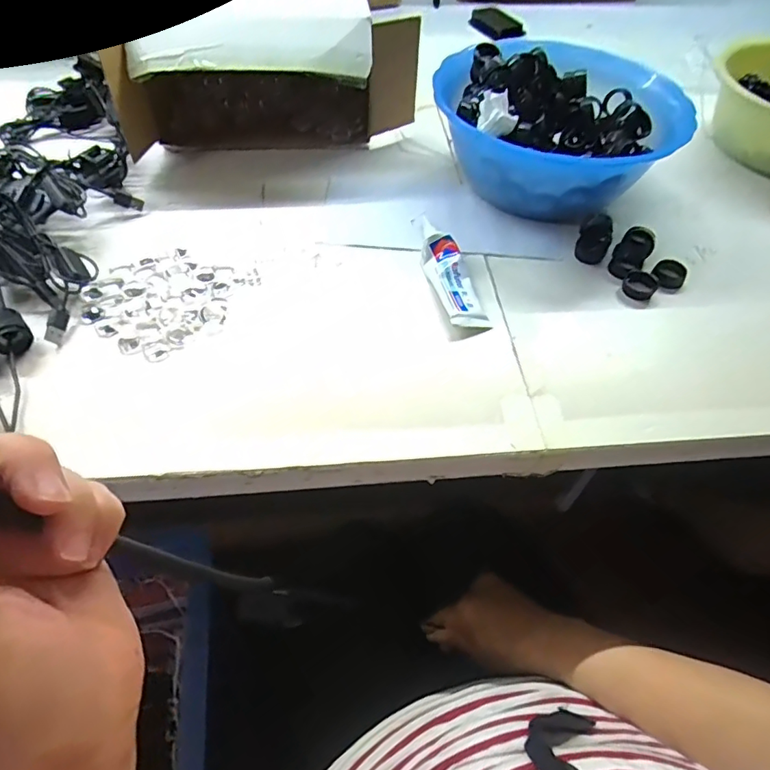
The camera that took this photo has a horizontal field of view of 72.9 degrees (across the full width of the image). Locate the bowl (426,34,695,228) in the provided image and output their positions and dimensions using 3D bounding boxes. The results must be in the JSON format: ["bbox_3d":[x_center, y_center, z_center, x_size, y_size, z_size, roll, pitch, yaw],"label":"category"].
[{"bbox_3d":[0.175,-0.258,0.537,0.217,0.101,0.208,1,52,-1],"label":"bowl"}]

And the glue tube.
[{"bbox_3d":[0.053,-0.111,0.470,0.034,0.020,0.152,-12,53,-11],"label":"glue tube"}]

